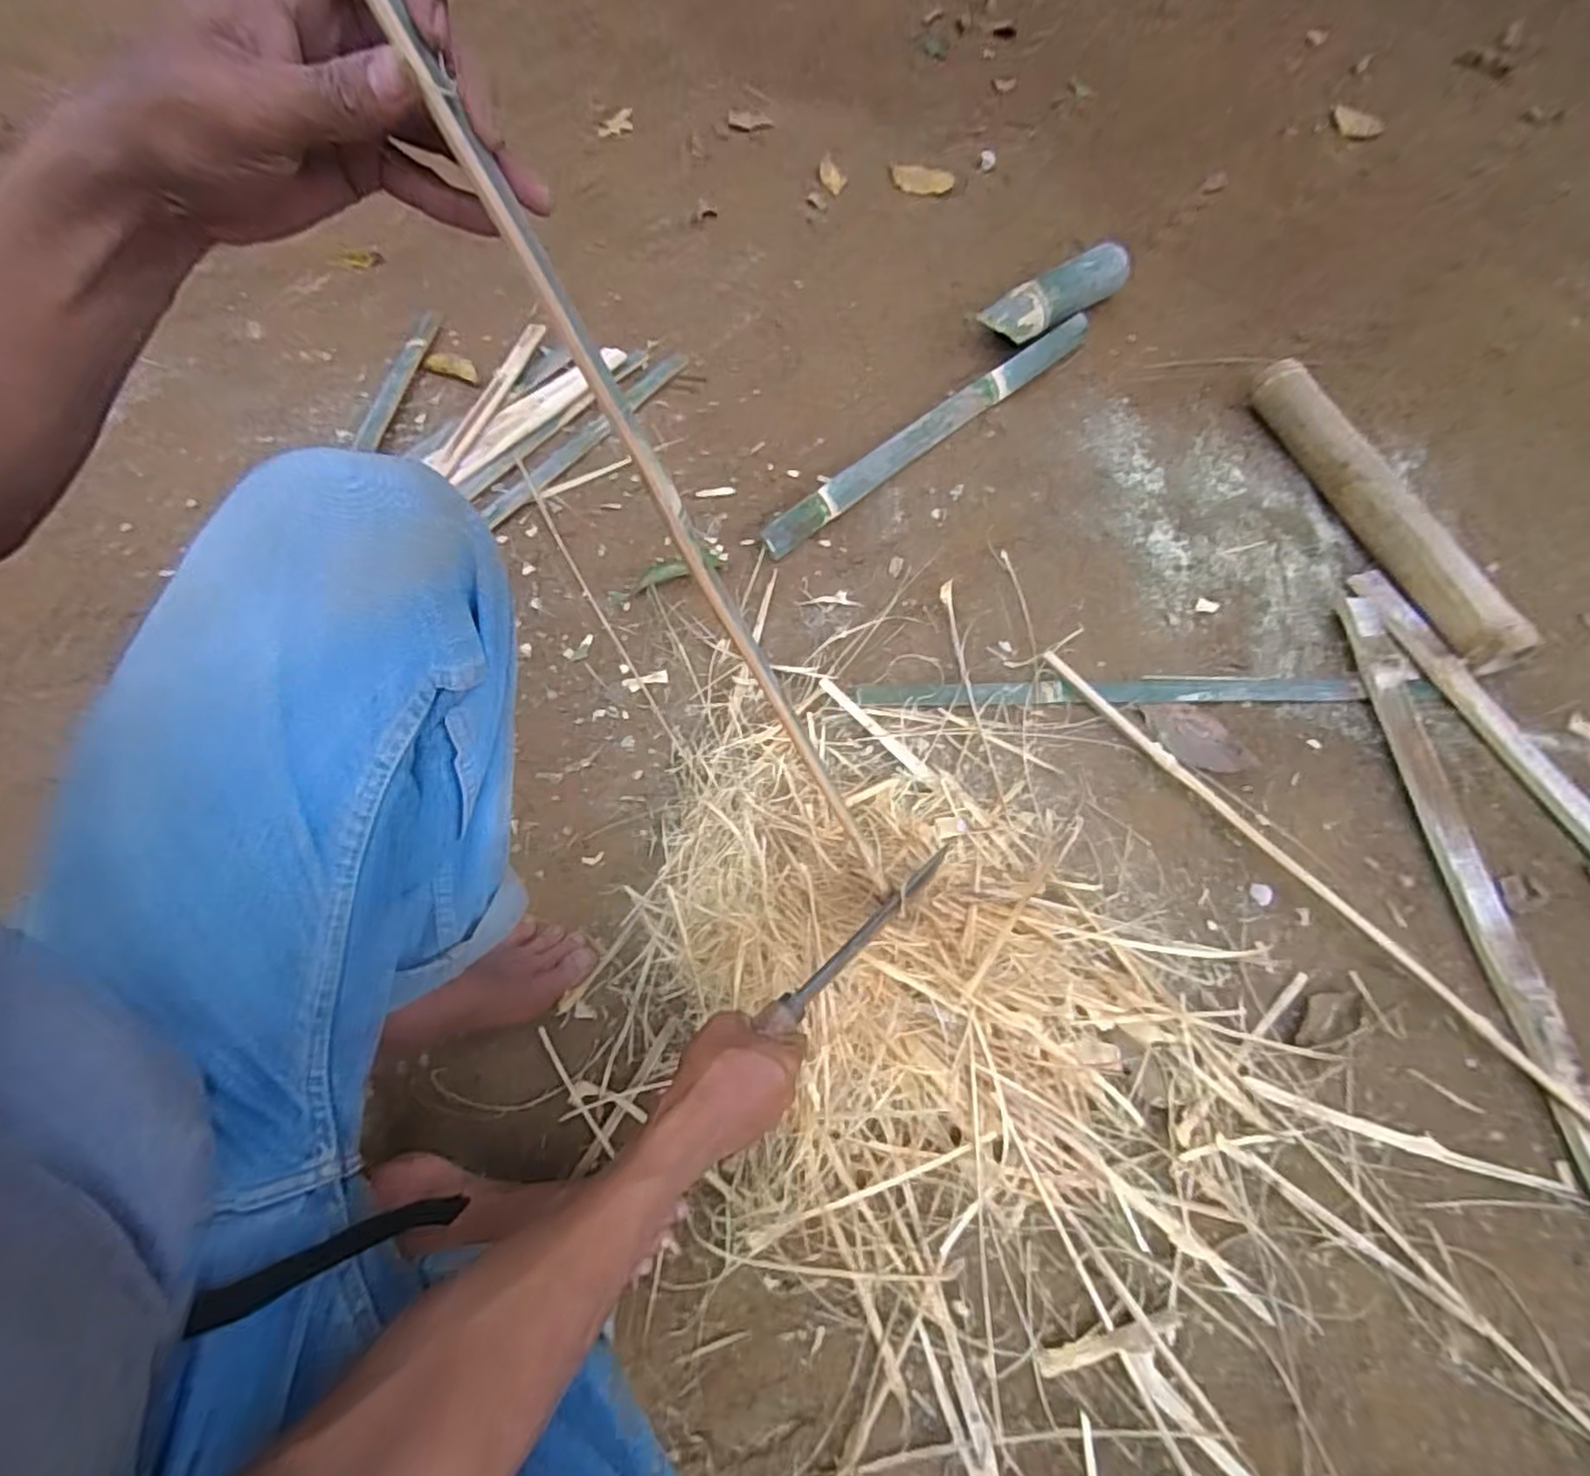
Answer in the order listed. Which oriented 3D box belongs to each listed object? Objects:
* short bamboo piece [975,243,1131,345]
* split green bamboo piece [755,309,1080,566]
[{"bbox_3d":[0.403,-0.683,1.089,0.270,0.075,0.080,-36,67,-15],"label":"short bamboo piece"},{"bbox_3d":[0.204,-0.440,0.986,0.650,0.036,0.041,-39,68,-17],"label":"split green bamboo piece"}]

